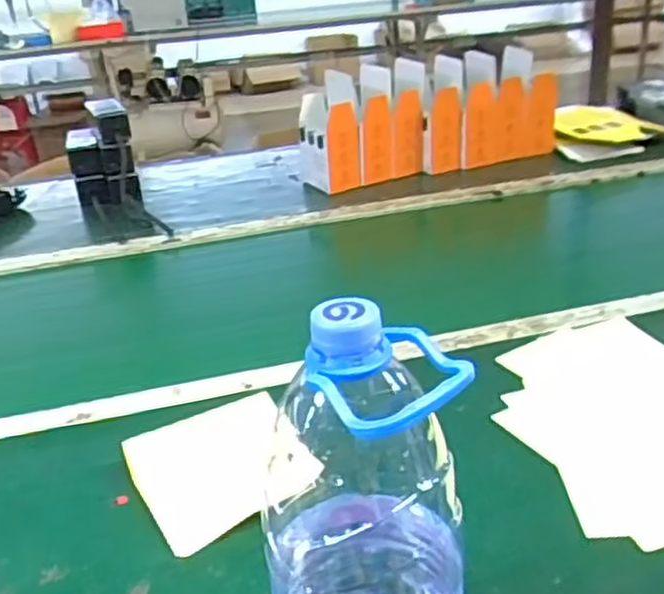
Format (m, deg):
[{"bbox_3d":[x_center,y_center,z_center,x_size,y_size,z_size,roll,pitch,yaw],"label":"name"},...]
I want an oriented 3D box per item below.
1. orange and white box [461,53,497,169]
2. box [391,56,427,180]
[{"bbox_3d":[0.252,-0.311,1.259,0.059,0.177,0.077,2,27,14],"label":"orange and white box"},{"bbox_3d":[0.118,-0.305,1.268,0.061,0.191,0.089,-2,18,-17],"label":"box"}]

